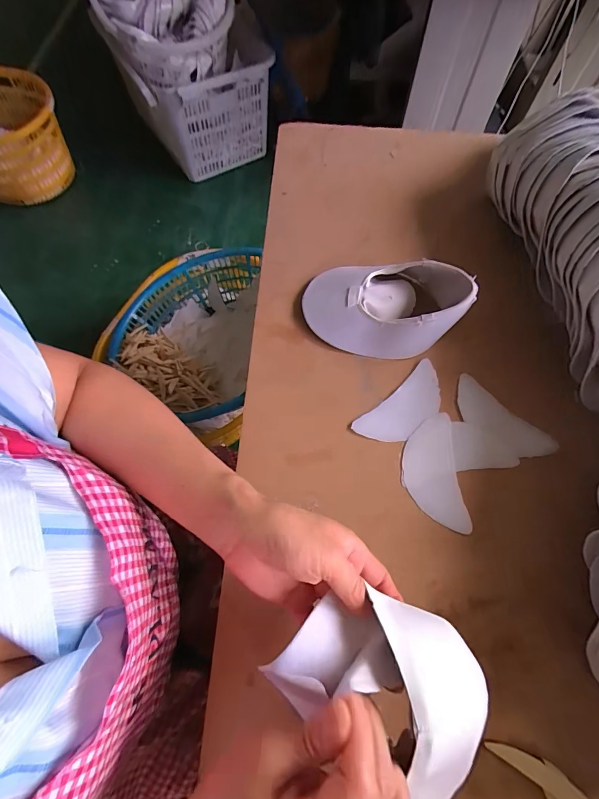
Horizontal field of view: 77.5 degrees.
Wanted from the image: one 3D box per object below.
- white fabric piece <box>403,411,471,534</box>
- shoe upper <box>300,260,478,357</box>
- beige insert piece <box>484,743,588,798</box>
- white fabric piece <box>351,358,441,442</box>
[{"bbox_3d":[0.124,0.066,0.349,0.052,0.004,0.107,-2,66,-2],"label":"white fabric piece"},{"bbox_3d":[0.088,-0.103,0.389,0.162,0.056,0.102,9,67,3],"label":"shoe upper"},{"bbox_3d":[0.171,0.262,0.256,0.077,0.012,0.015,31,70,12],"label":"beige insert piece"},{"bbox_3d":[0.107,0.007,0.372,0.106,0.004,0.045,-40,73,-16],"label":"white fabric piece"}]

